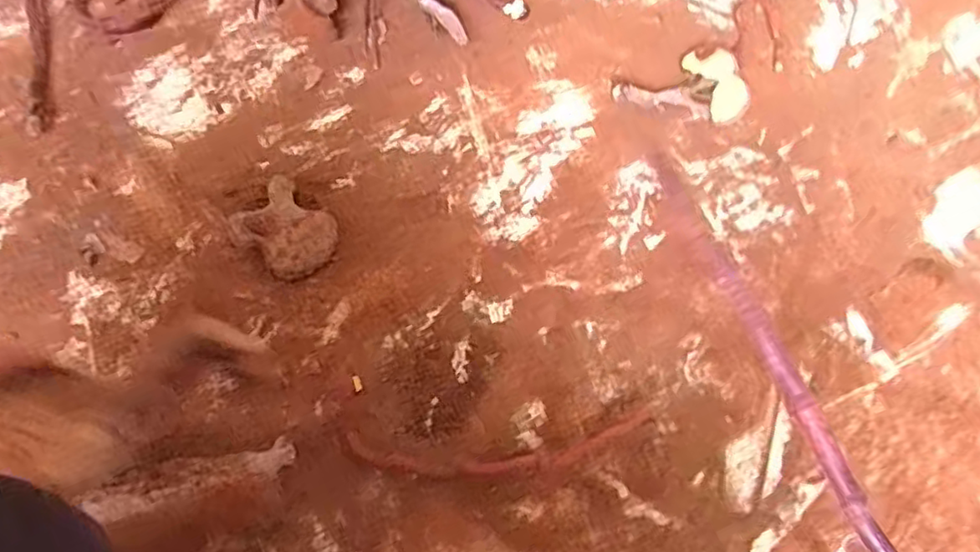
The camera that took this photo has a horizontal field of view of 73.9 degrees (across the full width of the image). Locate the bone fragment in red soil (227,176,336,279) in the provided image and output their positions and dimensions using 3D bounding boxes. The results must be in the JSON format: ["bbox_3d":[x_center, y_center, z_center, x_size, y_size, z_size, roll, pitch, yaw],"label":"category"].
[{"bbox_3d":[-0.191,-0.043,0.606,0.094,0.039,0.071,42,71,18],"label":"bone fragment in red soil"}]

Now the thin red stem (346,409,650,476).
[{"bbox_3d":[0.008,0.138,0.524,0.241,0.010,0.039,-3,64,-2],"label":"thin red stem"}]

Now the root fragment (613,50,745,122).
[{"bbox_3d":[0.204,-0.206,0.682,0.128,0.030,0.074,17,65,8],"label":"root fragment"}]

